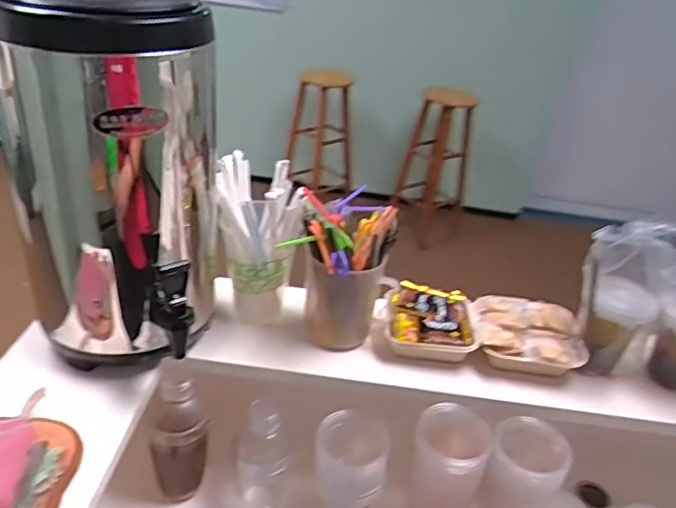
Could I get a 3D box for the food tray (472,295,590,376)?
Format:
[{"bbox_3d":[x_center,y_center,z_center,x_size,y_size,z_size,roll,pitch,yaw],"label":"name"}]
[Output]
[{"bbox_3d":[0.281,0.119,0.867,0.157,0.049,0.139,11,32,8],"label":"food tray"}]

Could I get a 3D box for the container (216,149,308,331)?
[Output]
[{"bbox_3d":[-0.118,-0.006,0.845,0.112,0.241,0.132,-4,33,-16],"label":"container"}]

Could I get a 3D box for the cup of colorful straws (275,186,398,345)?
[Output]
[{"bbox_3d":[-0.006,0.025,0.824,0.127,0.220,0.119,5,31,-3],"label":"cup of colorful straws"}]

